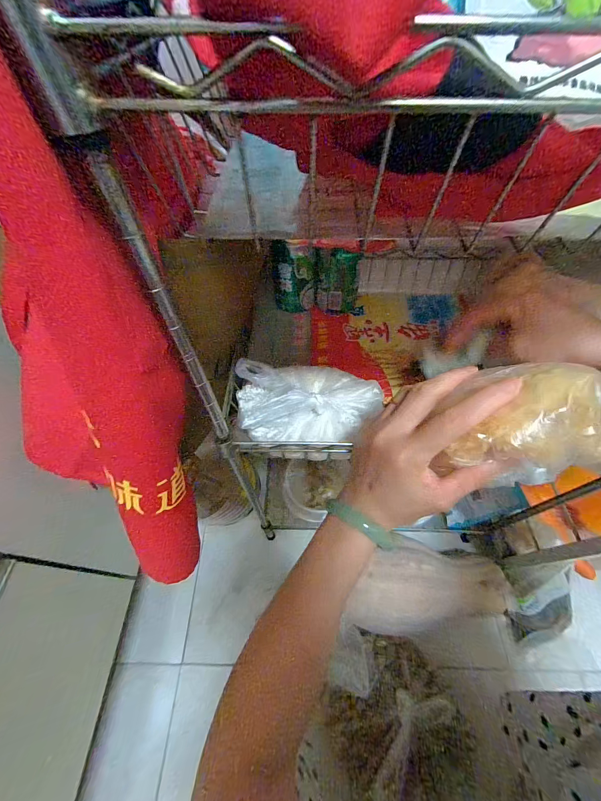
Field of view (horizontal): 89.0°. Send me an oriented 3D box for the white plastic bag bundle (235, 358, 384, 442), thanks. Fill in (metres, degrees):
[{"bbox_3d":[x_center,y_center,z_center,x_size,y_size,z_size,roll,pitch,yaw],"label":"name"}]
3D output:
[{"bbox_3d":[0.006,0.002,0.346,0.147,0.069,0.103,-6,56,-4],"label":"white plastic bag bundle"}]

